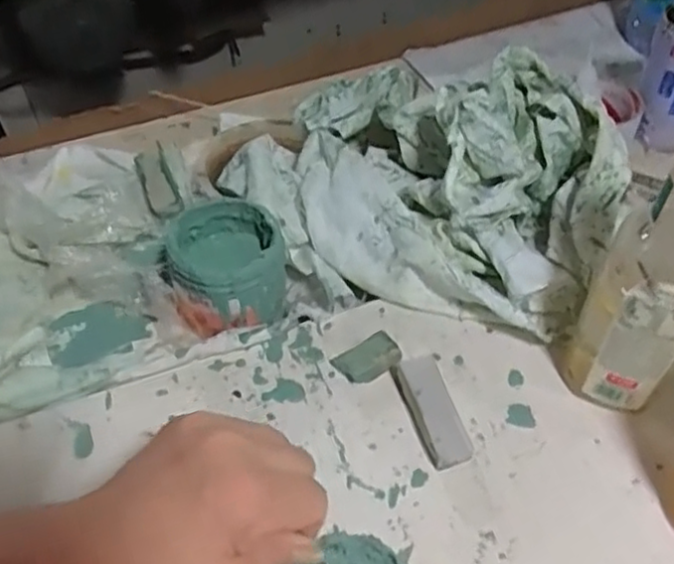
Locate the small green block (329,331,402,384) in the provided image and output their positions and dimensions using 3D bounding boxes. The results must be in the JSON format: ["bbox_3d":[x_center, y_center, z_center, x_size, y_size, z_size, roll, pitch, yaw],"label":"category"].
[{"bbox_3d":[0.021,0.053,0.474,0.042,0.013,0.026,-24,54,-19],"label":"small green block"}]

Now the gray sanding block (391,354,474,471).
[{"bbox_3d":[0.060,0.080,0.442,0.027,0.023,0.073,-17,52,-13],"label":"gray sanding block"}]

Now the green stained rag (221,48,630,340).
[{"bbox_3d":[0.056,-0.085,0.529,0.303,0.106,0.221,25,54,20],"label":"green stained rag"}]

